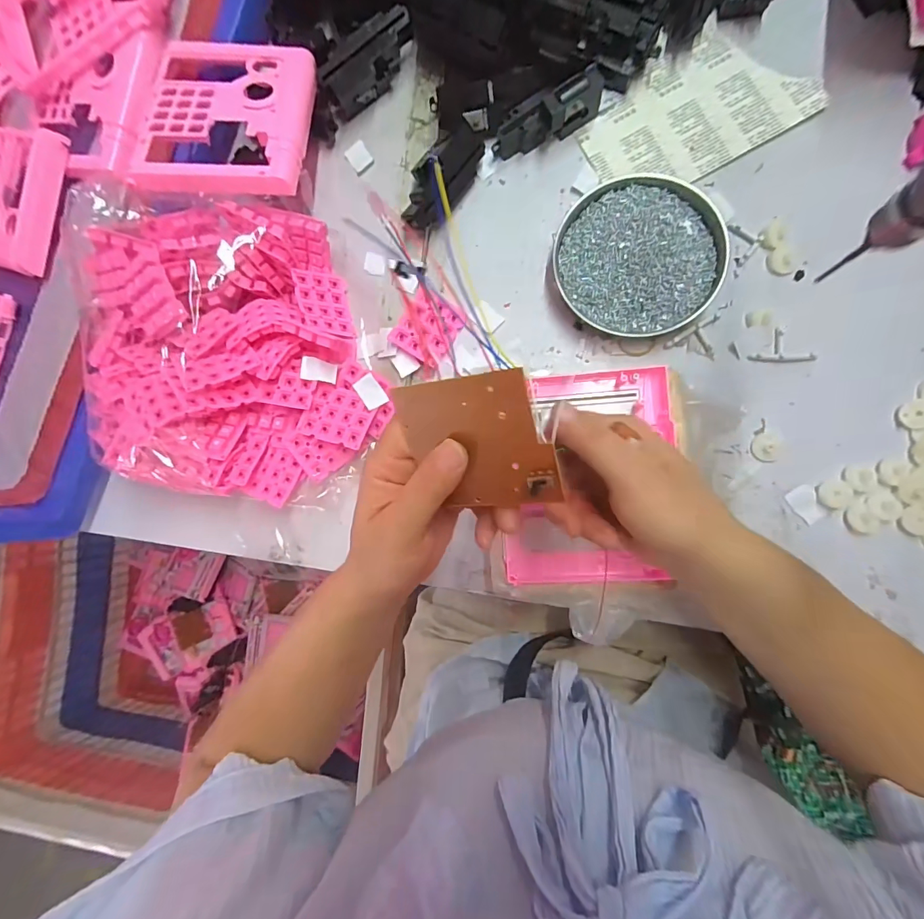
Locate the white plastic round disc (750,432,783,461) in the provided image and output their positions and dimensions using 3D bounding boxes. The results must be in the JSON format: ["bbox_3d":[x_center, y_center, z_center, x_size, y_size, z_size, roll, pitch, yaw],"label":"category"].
[{"bbox_3d":[0.251,-0.010,0.352,0.021,0.005,0.023,0,87,9],"label":"white plastic round disc"}]

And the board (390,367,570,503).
[{"bbox_3d":[0.007,-0.006,0.208,0.067,0.008,0.072,-9,118,24],"label":"board"}]

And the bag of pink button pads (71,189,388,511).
[{"bbox_3d":[-0.203,-0.094,0.370,0.237,0.083,0.260,-7,86,8],"label":"bag of pink button pads"}]

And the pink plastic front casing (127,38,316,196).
[{"bbox_3d":[-0.195,-0.296,0.361,0.127,0.015,0.172,0,72,-3],"label":"pink plastic front casing"}]

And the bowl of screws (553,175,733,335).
[{"bbox_3d":[0.150,-0.174,0.369,0.135,0.021,0.133,0,87,9],"label":"bowl of screws"}]

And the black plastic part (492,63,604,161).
[{"bbox_3d":[0.076,-0.303,0.380,0.097,0.038,0.028,-16,85,8],"label":"black plastic part"}]

